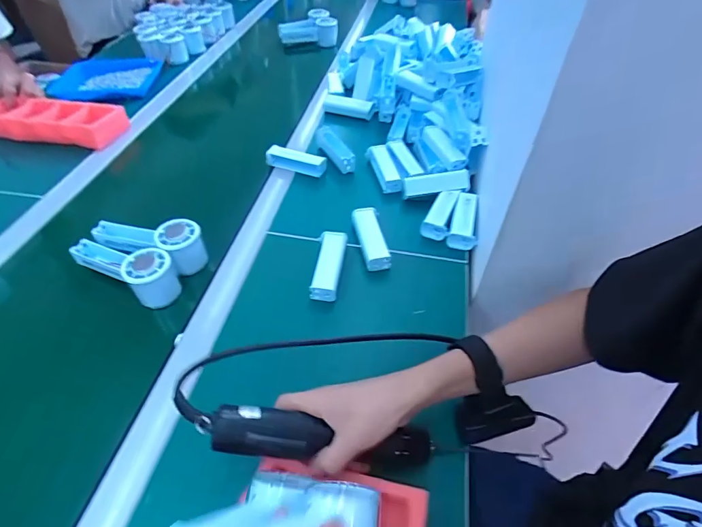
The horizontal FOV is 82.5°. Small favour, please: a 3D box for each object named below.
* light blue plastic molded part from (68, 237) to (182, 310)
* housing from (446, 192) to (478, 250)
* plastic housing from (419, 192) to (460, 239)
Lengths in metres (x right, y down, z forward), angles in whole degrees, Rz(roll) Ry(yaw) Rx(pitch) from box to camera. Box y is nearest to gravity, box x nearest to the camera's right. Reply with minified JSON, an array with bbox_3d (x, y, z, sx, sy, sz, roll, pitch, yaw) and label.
[{"bbox_3d":[-0.299,0.002,0.530,0.150,0.058,0.053,21,52,18],"label":"light blue plastic molded part"},{"bbox_3d":[0.174,-0.065,0.606,0.040,0.033,0.098,14,50,12],"label":"housing"},{"bbox_3d":[0.137,-0.079,0.616,0.040,0.033,0.091,15,50,13],"label":"plastic housing"}]

